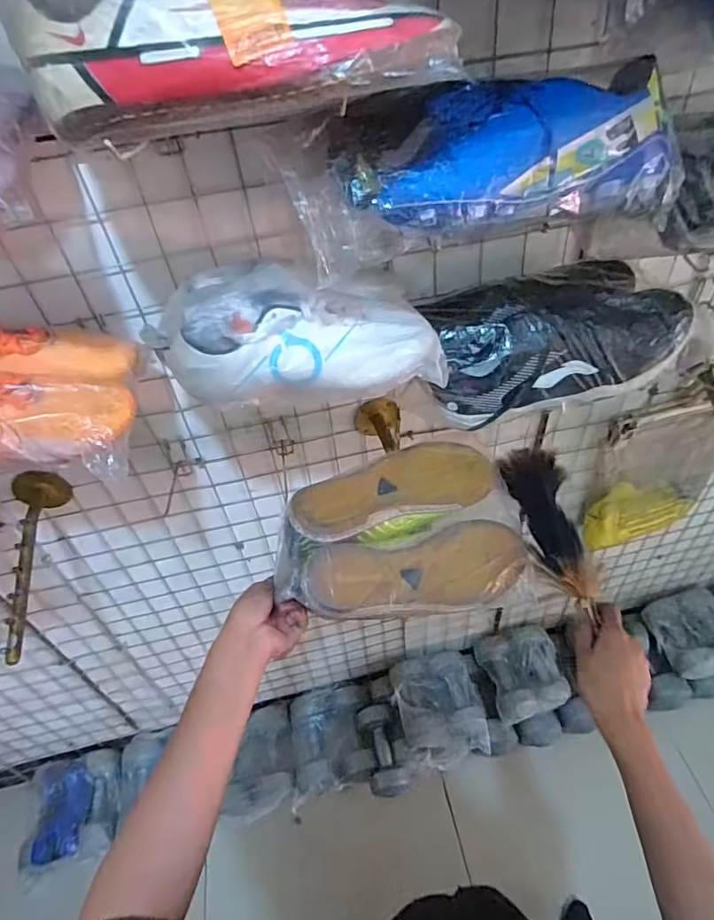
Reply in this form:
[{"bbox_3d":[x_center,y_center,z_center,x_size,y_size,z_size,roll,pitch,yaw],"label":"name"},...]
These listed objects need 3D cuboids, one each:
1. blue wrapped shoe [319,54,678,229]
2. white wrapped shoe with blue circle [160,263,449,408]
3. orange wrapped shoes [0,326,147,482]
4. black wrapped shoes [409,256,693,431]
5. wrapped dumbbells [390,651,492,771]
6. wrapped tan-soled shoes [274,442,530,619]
[{"bbox_3d":[0.122,-0.250,0.427,0.280,0.089,0.089,-14,46,-8],"label":"blue wrapped shoe"},{"bbox_3d":[-0.053,-0.127,0.499,0.257,0.095,0.120,-8,46,-1],"label":"white wrapped shoe with blue circle"},{"bbox_3d":[-0.348,-0.081,0.500,0.265,0.101,0.160,-1,46,5],"label":"orange wrapped shoes"},{"bbox_3d":[0.204,-0.133,0.577,0.245,0.104,0.148,-9,46,-3],"label":"black wrapped shoes"},{"bbox_3d":[0.210,0.639,1.330,0.200,0.151,0.225,-12,46,-6],"label":"wrapped dumbbells"},{"bbox_3d":[0.051,0.072,0.590,0.278,0.086,0.183,-13,46,-7],"label":"wrapped tan-soled shoes"}]

